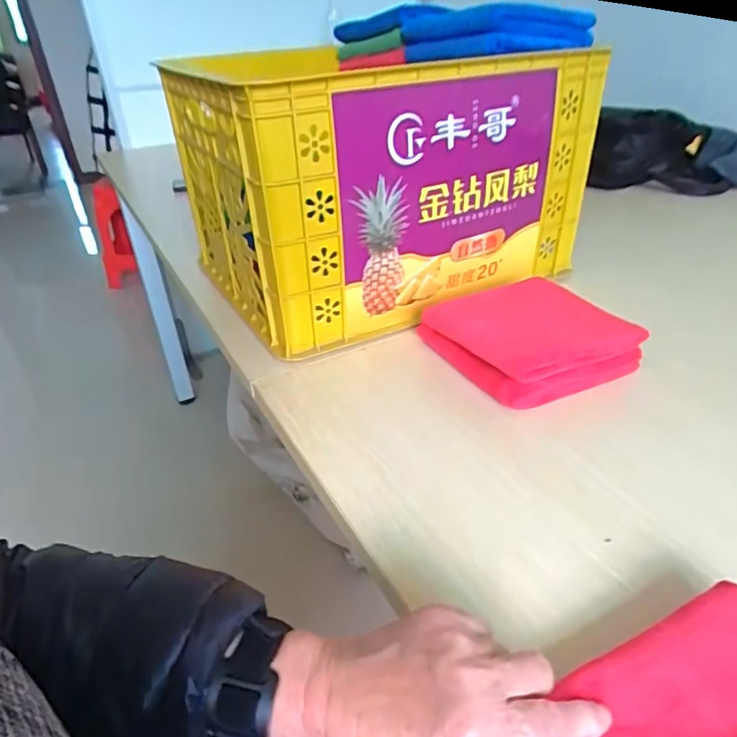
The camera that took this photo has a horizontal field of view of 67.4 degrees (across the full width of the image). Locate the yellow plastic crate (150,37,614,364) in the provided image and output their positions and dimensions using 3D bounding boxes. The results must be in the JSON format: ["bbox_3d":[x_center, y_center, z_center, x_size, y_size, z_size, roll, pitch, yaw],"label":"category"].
[{"bbox_3d":[0.017,-0.263,0.772,0.462,0.286,0.343,-20,36,-24],"label":"yellow plastic crate"}]

